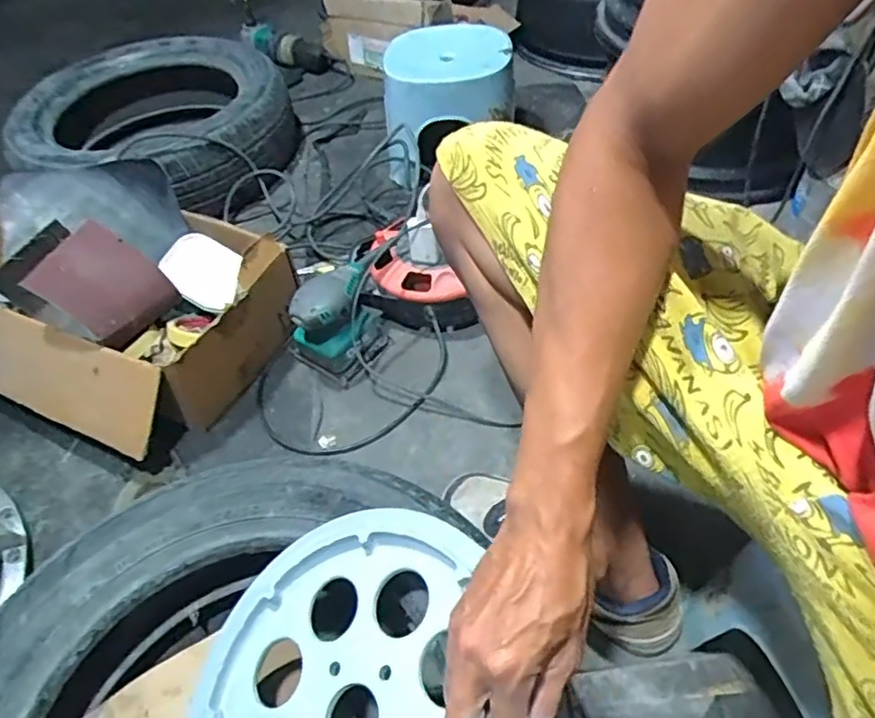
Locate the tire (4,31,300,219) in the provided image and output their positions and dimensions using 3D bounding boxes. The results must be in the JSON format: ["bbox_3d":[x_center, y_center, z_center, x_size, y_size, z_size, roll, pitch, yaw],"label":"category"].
[{"bbox_3d":[-0.540,-0.443,1.221,0.494,0.164,0.472,-20,49,-12],"label":"tire"}]

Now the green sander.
[{"bbox_3d":[-0.137,-0.056,0.880,0.103,0.120,0.122,34,60,31],"label":"green sander"}]

